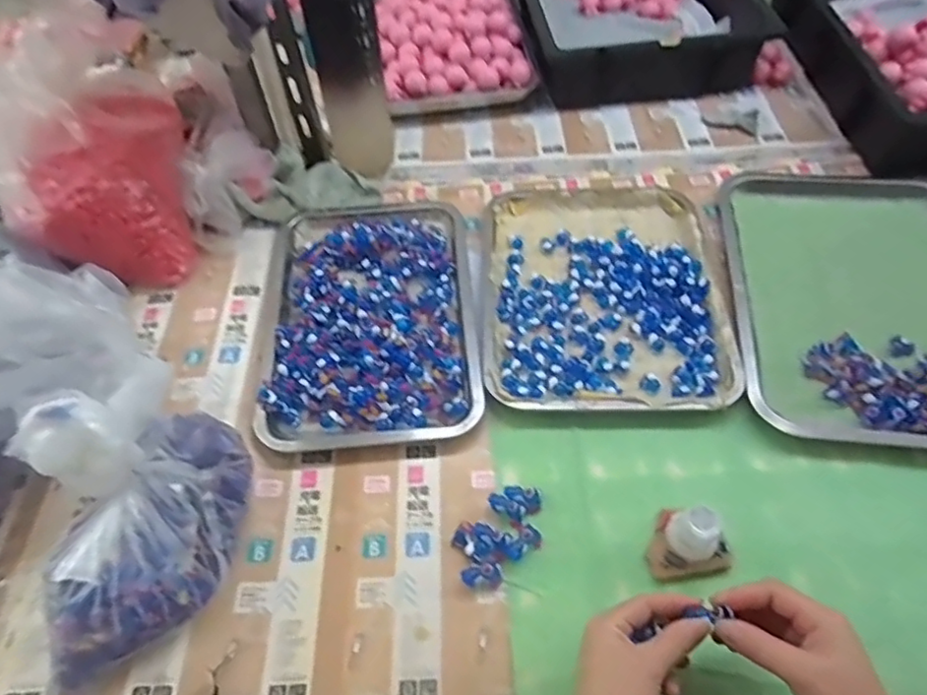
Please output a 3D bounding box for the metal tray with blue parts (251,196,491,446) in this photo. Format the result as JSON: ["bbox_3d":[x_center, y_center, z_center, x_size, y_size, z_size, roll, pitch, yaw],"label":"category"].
[{"bbox_3d":[-0.094,-0.040,0.622,0.204,0.032,0.298,-6,55,0],"label":"metal tray with blue parts"}]

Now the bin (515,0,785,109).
[{"bbox_3d":[0.236,-0.538,0.919,0.301,0.096,0.505,-6,55,-1],"label":"bin"}]

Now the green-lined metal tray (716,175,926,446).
[{"bbox_3d":[0.415,-0.055,0.615,0.274,0.021,0.339,4,55,7],"label":"green-lined metal tray"}]

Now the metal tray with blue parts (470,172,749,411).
[{"bbox_3d":[0.146,-0.074,0.635,0.252,0.021,0.322,0,54,3],"label":"metal tray with blue parts"}]

